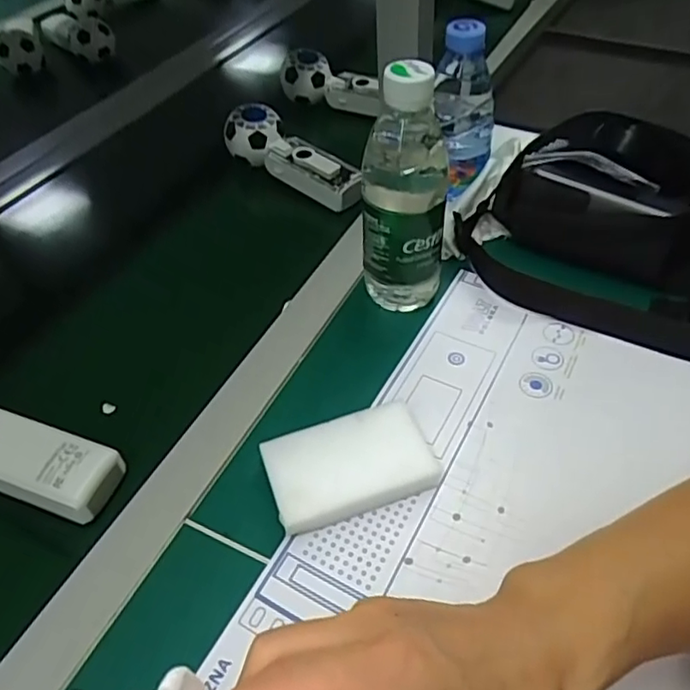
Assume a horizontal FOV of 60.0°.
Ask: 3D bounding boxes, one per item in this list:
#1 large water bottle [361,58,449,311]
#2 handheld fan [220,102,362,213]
[{"bbox_3d":[0.042,-0.106,0.432,0.060,0.183,0.057,4,48,8],"label":"large water bottle"},{"bbox_3d":[-0.052,-0.192,0.608,0.164,0.043,0.052,33,59,30],"label":"handheld fan"}]

